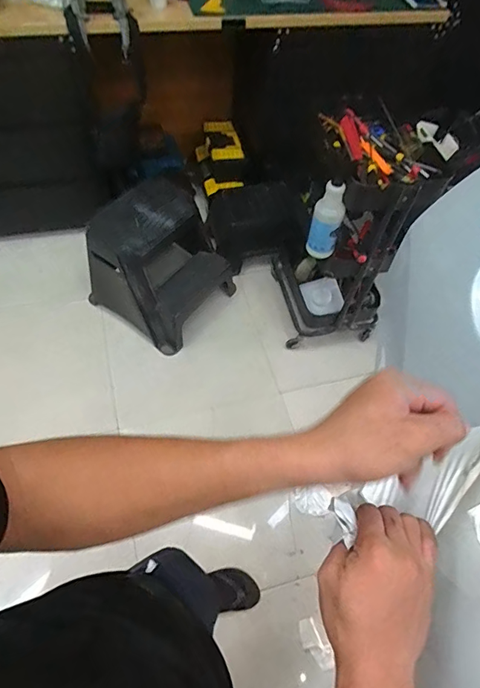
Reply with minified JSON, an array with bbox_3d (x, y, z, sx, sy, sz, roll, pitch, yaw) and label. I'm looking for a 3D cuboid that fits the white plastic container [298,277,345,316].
[{"bbox_3d":[0.314,-0.180,1.677,0.155,0.036,0.142,-14,85,28],"label":"white plastic container"}]

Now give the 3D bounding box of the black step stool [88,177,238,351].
[{"bbox_3d":[-0.301,-0.319,1.666,0.399,0.497,0.398,31,61,14],"label":"black step stool"}]

